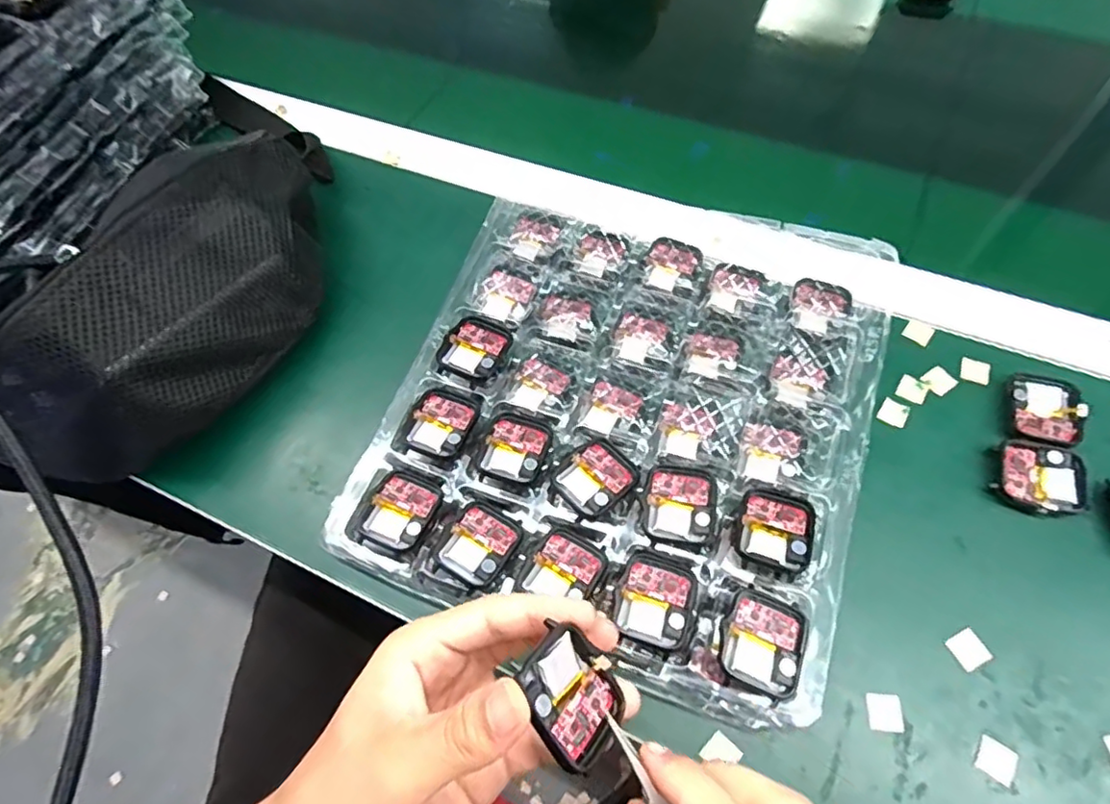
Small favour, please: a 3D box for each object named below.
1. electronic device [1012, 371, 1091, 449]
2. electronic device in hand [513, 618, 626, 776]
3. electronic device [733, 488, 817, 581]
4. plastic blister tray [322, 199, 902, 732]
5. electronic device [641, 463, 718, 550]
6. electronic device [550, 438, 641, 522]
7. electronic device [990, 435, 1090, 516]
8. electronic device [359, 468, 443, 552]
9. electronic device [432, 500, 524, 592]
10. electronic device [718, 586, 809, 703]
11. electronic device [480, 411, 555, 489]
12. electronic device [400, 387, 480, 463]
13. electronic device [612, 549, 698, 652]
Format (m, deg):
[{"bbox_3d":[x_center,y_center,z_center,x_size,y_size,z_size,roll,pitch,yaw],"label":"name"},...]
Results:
[{"bbox_3d":[0.293,0.004,0.355,0.037,0.010,0.048,18,66,13],"label":"electronic device"},{"bbox_3d":[0.007,0.109,0.221,0.036,0.006,0.044,-30,88,-44],"label":"electronic device in hand"},{"bbox_3d":[0.116,0.066,0.312,0.037,0.007,0.045,17,66,13],"label":"electronic device"},{"bbox_3d":[0.043,-0.006,0.353,0.276,0.040,0.291,19,66,13],"label":"plastic blister tray"},{"bbox_3d":[0.067,0.055,0.323,0.037,0.009,0.042,10,64,9],"label":"electronic device"},{"bbox_3d":[0.023,0.043,0.334,0.043,0.005,0.035,-42,67,-16],"label":"electronic device"},{"bbox_3d":[0.274,0.042,0.336,0.045,0.009,0.041,15,65,12],"label":"electronic device"},{"bbox_3d":[-0.085,0.060,0.333,0.035,0.004,0.042,20,66,14],"label":"electronic device"},{"bbox_3d":[-0.042,0.077,0.323,0.037,0.007,0.043,27,68,17],"label":"electronic device"},{"bbox_3d":[0.100,0.115,0.286,0.036,0.007,0.044,18,66,13],"label":"electronic device"},{"bbox_3d":[-0.021,0.027,0.347,0.036,0.005,0.042,16,65,12],"label":"electronic device"},{"bbox_3d":[-0.068,0.013,0.355,0.037,0.004,0.042,23,67,15],"label":"electronic device"},{"bbox_3d":[0.051,0.099,0.301,0.037,0.006,0.043,17,65,12],"label":"electronic device"}]

